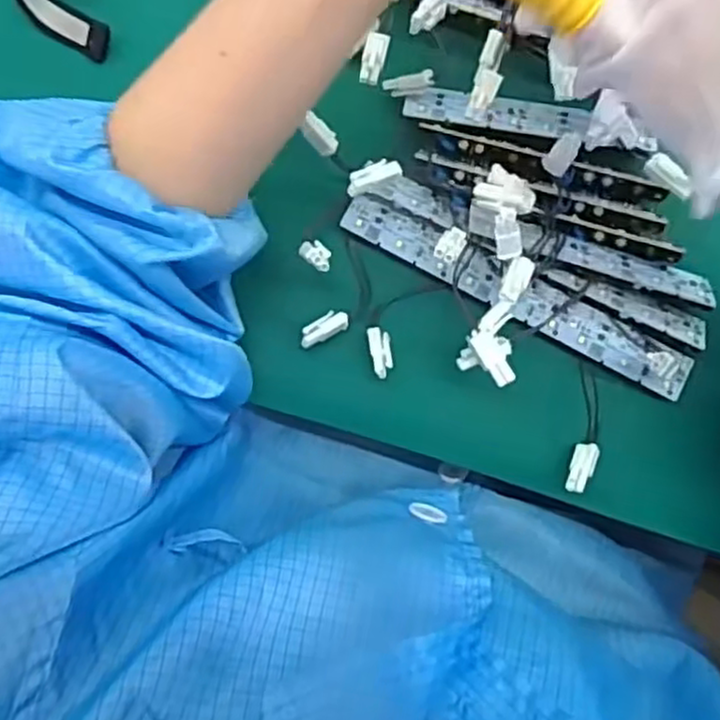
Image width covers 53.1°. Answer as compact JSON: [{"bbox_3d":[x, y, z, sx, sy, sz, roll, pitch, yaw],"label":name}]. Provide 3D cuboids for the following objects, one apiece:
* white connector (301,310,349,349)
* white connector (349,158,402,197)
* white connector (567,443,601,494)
[{"bbox_3d":[-0.019,-0.016,0.370,0.028,0.006,0.011,-32,86,-18],"label":"white connector"},{"bbox_3d":[0.006,-0.082,0.320,0.027,0.004,0.010,-26,87,-15],"label":"white connector"},{"bbox_3d":[0.112,0.054,0.365,0.011,0.007,0.027,25,75,3],"label":"white connector"}]

